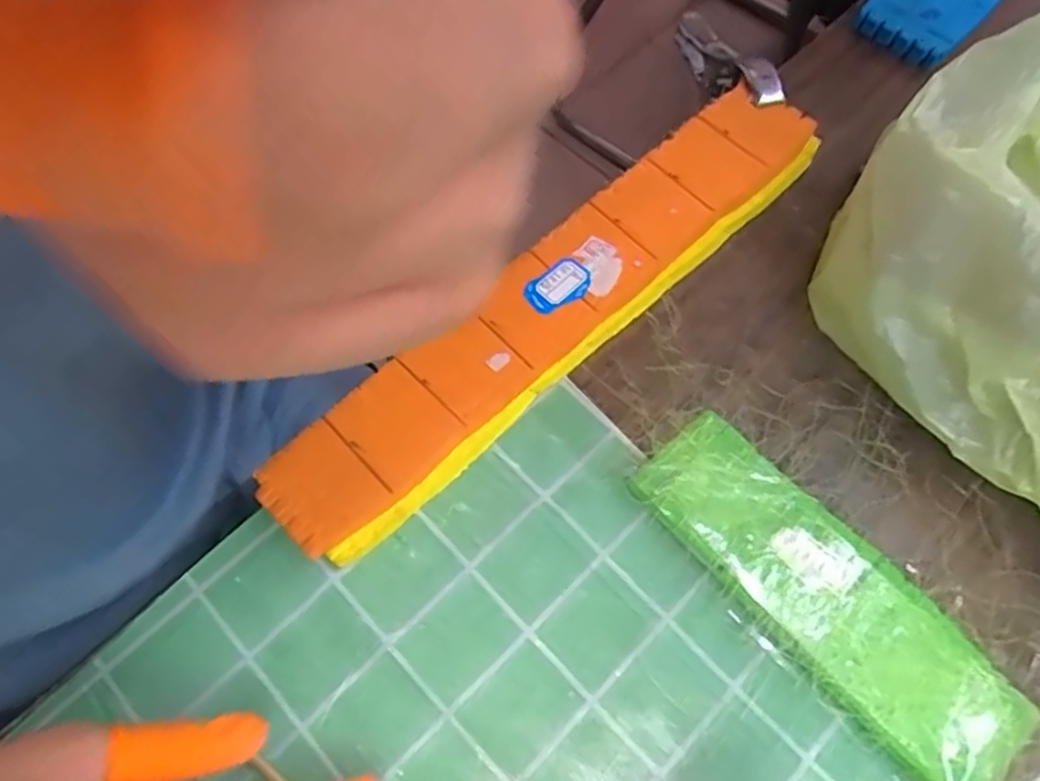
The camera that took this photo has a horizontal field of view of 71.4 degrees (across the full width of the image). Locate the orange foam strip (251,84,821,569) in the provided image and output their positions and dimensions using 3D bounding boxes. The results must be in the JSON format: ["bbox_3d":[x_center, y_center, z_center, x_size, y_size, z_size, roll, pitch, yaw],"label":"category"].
[{"bbox_3d":[0.023,-0.047,0.370,0.340,0.030,0.058,-41,70,-17],"label":"orange foam strip"}]

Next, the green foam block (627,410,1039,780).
[{"bbox_3d":[0.129,0.086,0.313,0.058,0.015,0.178,-39,70,-17],"label":"green foam block"}]

